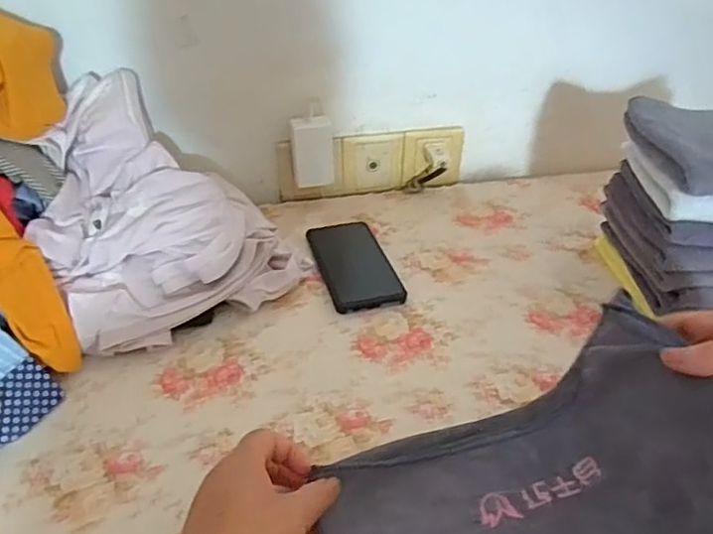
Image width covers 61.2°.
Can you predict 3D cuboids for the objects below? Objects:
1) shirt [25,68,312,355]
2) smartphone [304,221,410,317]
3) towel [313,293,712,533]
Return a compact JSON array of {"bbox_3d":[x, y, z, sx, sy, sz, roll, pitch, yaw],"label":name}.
[{"bbox_3d":[-0.209,-0.069,0.636,0.240,0.161,0.257,-20,41,-27],"label":"shirt"},{"bbox_3d":[-0.003,-0.005,0.676,0.078,0.013,0.148,-9,37,-14],"label":"smartphone"},{"bbox_3d":[0.110,0.133,0.387,0.256,0.120,0.170,-11,38,-17],"label":"towel"}]

